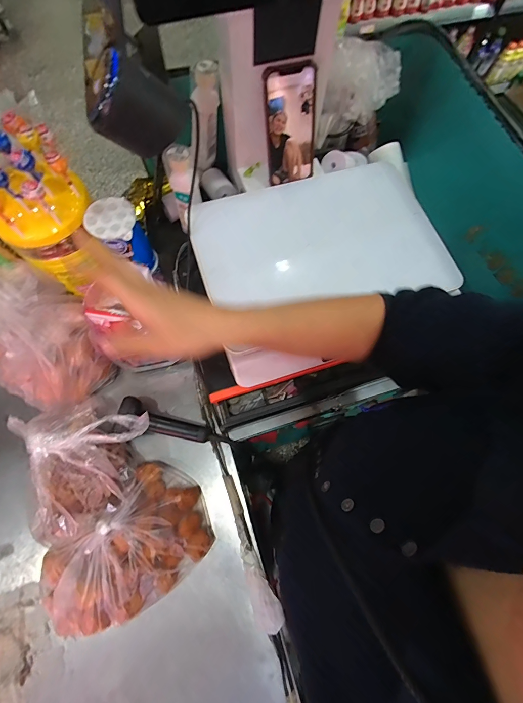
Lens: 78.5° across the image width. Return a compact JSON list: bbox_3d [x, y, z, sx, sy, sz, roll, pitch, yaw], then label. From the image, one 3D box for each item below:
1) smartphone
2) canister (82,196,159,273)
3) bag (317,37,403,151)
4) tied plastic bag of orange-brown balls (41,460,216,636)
[{"bbox_3d":[0.045,-0.328,0.470,0.078,0.146,0.010,-18,52,-5],"label":"smartphone"},{"bbox_3d":[-0.213,-0.171,0.503,0.068,0.112,0.067,-28,74,-10],"label":"canister"},{"bbox_3d":[0.147,-0.399,0.505,0.104,0.120,0.084,5,71,0],"label":"bag"},{"bbox_3d":[-0.193,0.301,0.484,0.161,0.081,0.238,42,75,12],"label":"tied plastic bag of orange-brown balls"}]

